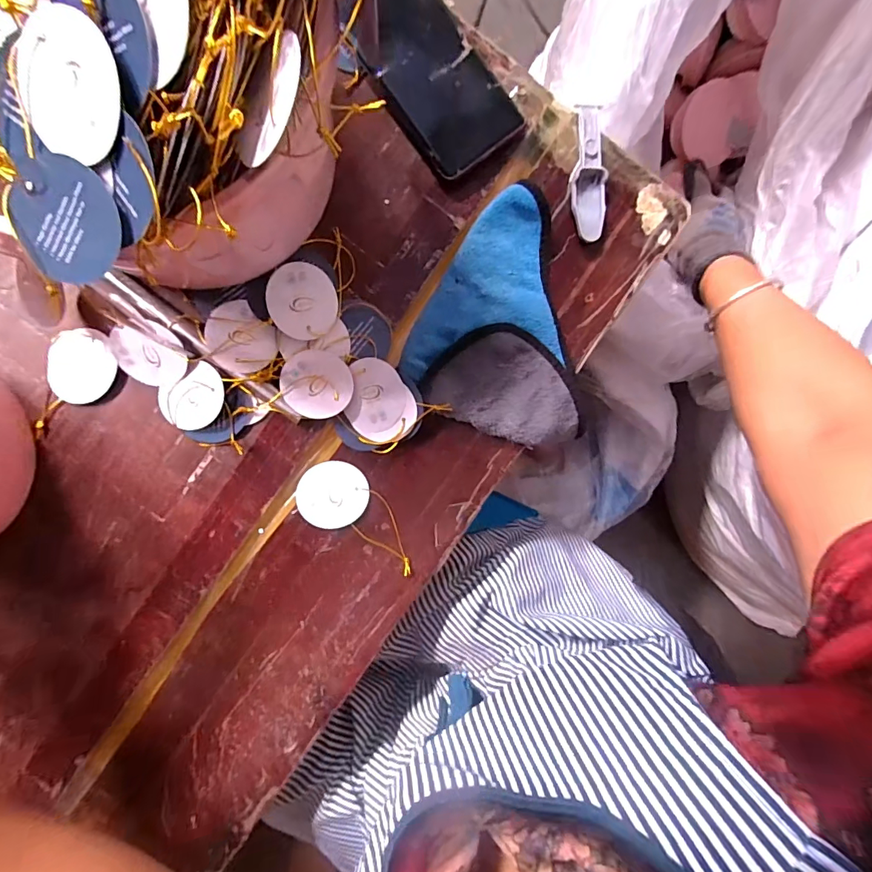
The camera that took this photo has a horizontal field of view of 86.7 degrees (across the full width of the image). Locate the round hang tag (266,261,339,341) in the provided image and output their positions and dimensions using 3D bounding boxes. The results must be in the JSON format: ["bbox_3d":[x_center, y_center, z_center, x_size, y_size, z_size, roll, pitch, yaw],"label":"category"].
[{"bbox_3d":[-0.096,-0.097,0.334,0.047,0.004,0.052,-9,103,-14],"label":"round hang tag"}]

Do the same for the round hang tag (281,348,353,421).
[{"bbox_3d":[-0.087,-0.038,0.337,0.050,0.007,0.049,-6,81,-3],"label":"round hang tag"}]

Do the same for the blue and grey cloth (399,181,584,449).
[{"bbox_3d":[0.038,-0.077,0.347,0.122,0.017,0.182,-14,94,-3],"label":"blue and grey cloth"}]

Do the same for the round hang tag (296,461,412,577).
[{"bbox_3d":[-0.055,0.060,0.353,0.105,0.005,0.050,34,91,-5],"label":"round hang tag"}]

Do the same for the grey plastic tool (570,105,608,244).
[{"bbox_3d":[0.116,-0.199,0.351,0.024,0.011,0.099,-2,93,-4],"label":"grey plastic tool"}]

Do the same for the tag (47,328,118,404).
[{"bbox_3d":[-0.253,-0.050,0.329,0.047,0.004,0.052,18,96,-1],"label":"tag"}]

